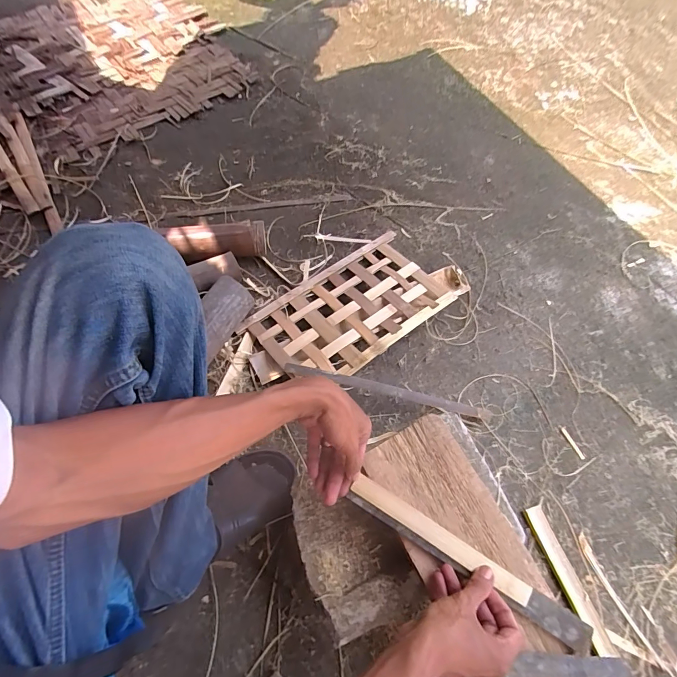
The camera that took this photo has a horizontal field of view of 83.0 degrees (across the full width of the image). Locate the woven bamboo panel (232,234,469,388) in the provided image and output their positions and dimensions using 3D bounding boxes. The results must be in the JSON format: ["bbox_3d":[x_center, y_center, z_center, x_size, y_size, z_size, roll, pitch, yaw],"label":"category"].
[{"bbox_3d":[0.032,-0.060,0.755,0.433,0.022,0.224,-35,61,-18],"label":"woven bamboo panel"}]

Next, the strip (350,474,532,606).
[{"bbox_3d":[0.118,0.231,0.448,0.221,0.009,0.024,31,66,11],"label":"strip"}]

